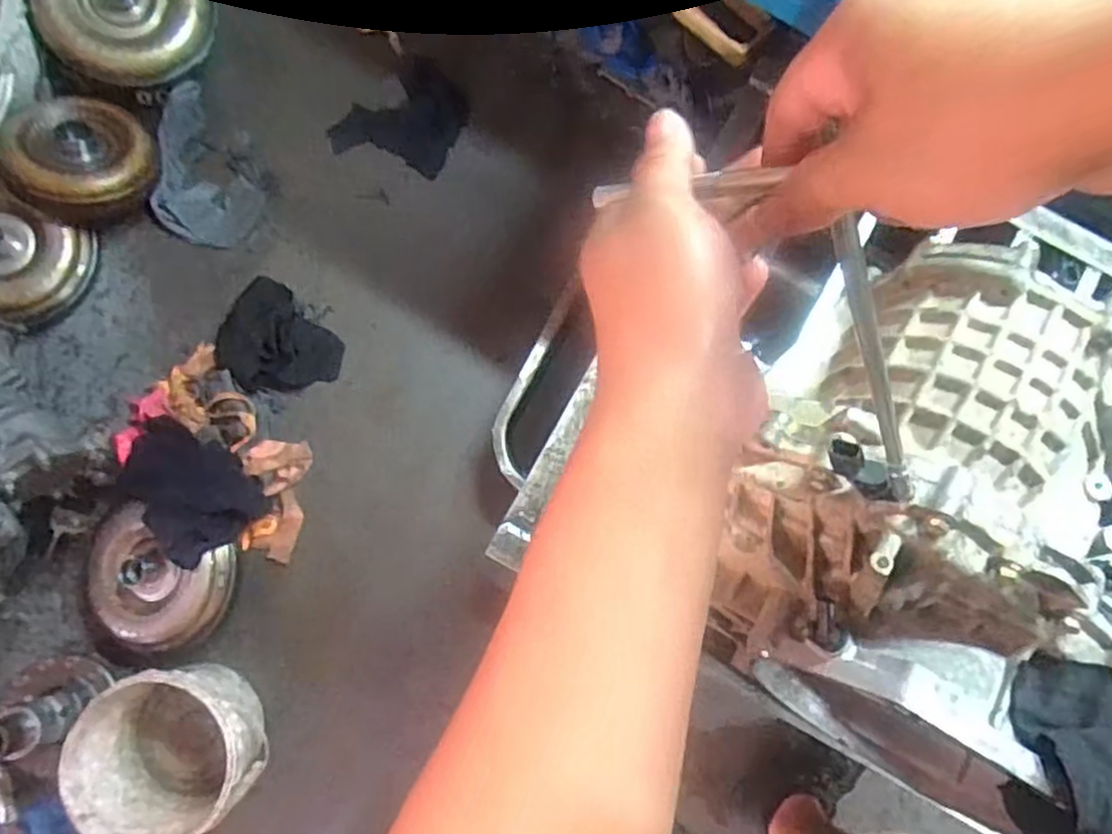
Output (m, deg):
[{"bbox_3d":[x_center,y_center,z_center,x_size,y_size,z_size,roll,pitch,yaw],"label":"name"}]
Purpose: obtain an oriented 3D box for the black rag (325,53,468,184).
[{"bbox_3d":[-0.276,-0.542,1.327,0.201,0.035,0.222,28,81,1],"label":"black rag"}]

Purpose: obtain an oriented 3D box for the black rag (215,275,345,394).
[{"bbox_3d":[-0.473,-0.121,1.227,0.208,0.035,0.165,44,82,3],"label":"black rag"}]

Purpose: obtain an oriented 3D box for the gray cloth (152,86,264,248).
[{"bbox_3d":[-0.631,-0.421,1.270,0.165,0.059,0.263,-34,85,-7],"label":"gray cloth"}]

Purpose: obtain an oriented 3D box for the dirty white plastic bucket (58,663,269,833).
[{"bbox_3d":[-0.567,0.491,1.080,0.237,0.153,0.225,0,82,-3],"label":"dirty white plastic bucket"}]

